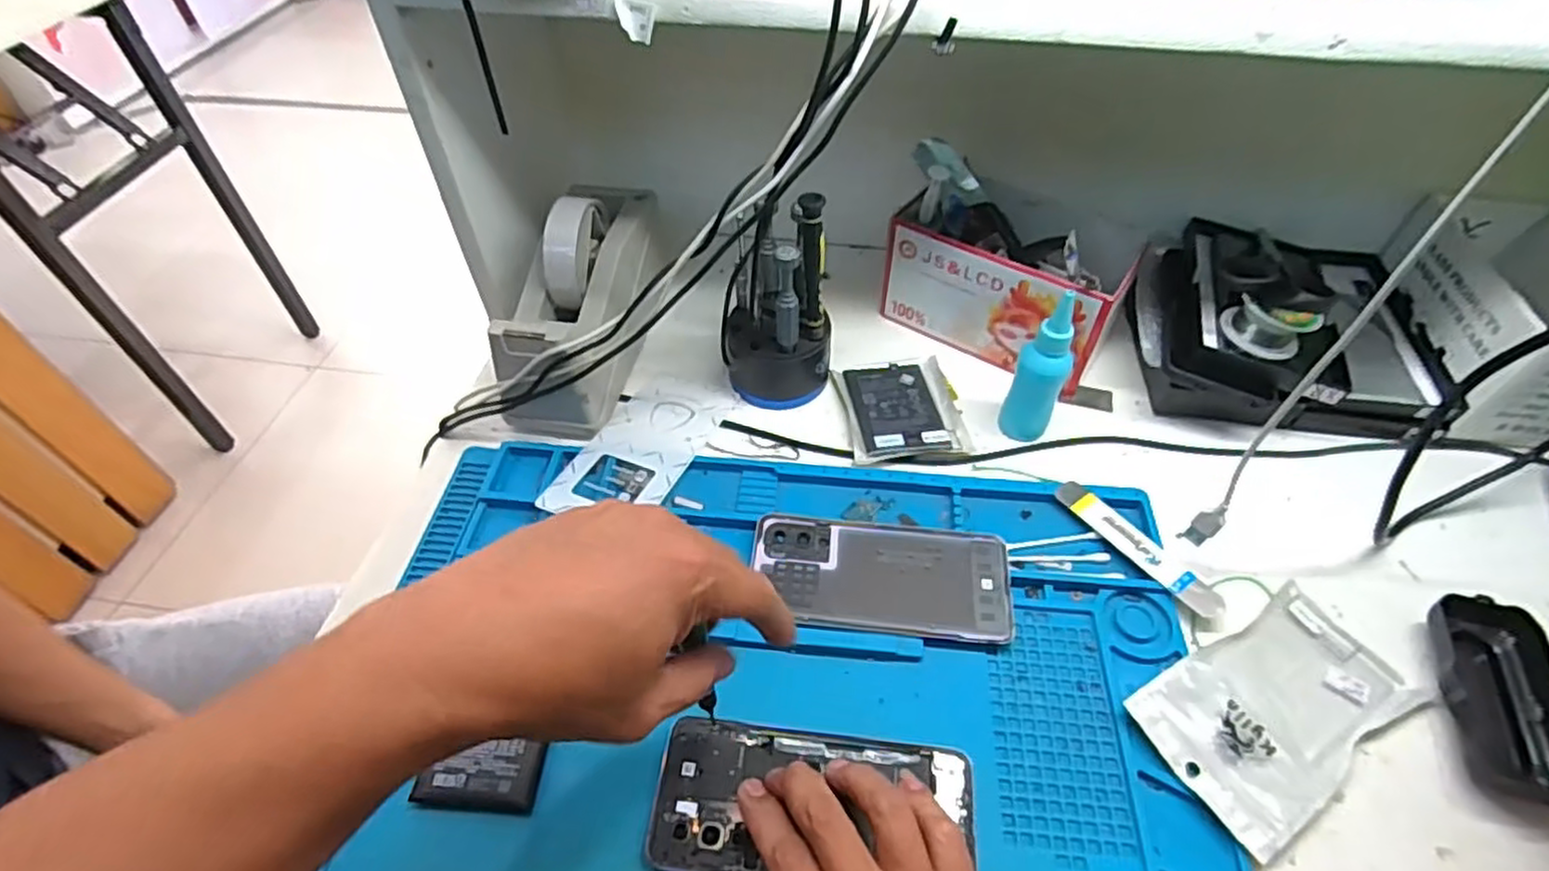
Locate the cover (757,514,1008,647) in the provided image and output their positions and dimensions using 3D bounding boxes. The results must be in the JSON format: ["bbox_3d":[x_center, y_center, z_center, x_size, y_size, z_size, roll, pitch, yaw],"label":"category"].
[{"bbox_3d":[0.066,0.088,0.449,0.154,0.010,0.071,5,50,5],"label":"cover"}]

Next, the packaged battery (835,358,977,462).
[{"bbox_3d":[0.097,-0.021,0.549,0.089,0.011,0.098,-5,50,-3],"label":"packaged battery"}]

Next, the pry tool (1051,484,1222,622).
[{"bbox_3d":[0.229,0.070,0.460,0.022,0.006,0.114,-36,57,-16],"label":"pry tool"}]

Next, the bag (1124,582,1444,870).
[{"bbox_3d":[0.277,0.146,0.395,0.154,0.010,0.085,-25,54,-19],"label":"bag"}]

